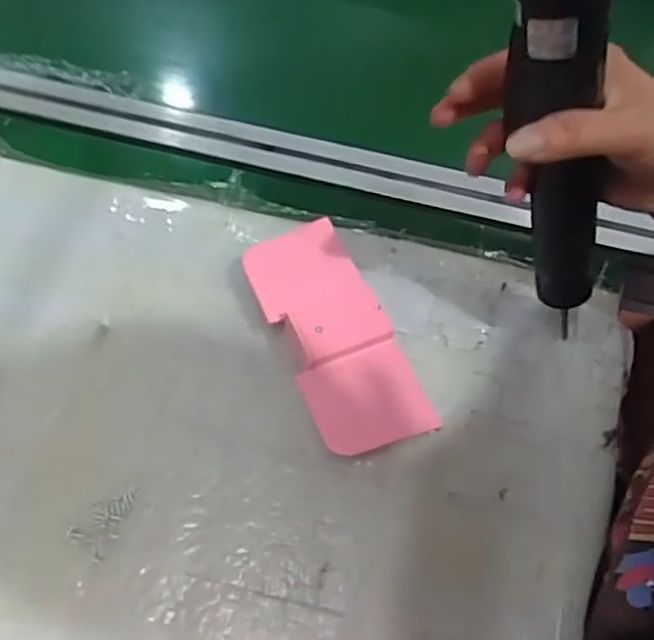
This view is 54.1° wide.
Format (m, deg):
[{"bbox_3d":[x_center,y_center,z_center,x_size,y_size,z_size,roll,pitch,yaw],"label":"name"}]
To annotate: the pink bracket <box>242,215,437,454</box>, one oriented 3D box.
[{"bbox_3d":[0.003,0.010,0.425,0.070,0.031,0.163,-22,65,-13],"label":"pink bracket"}]

